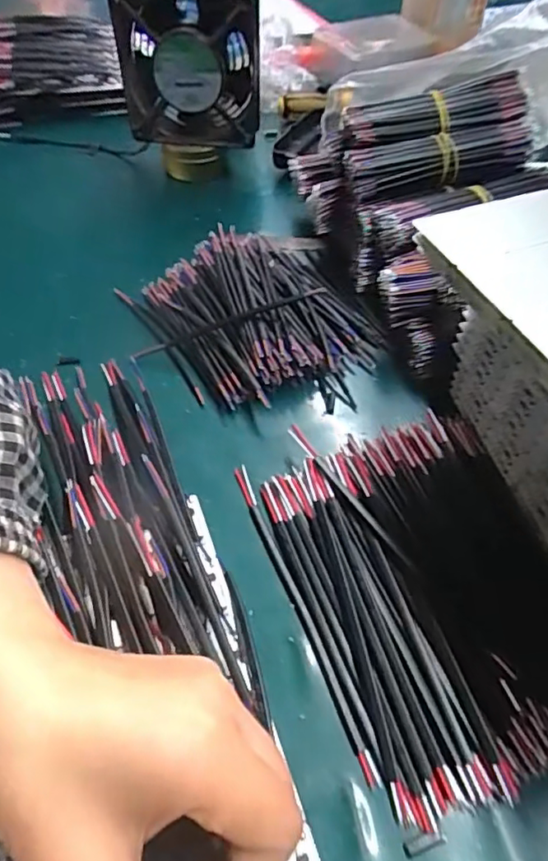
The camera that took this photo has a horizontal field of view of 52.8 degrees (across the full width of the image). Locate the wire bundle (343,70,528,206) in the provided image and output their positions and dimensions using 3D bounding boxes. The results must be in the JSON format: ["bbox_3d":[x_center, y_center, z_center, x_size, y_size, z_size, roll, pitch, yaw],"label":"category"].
[{"bbox_3d":[0.120,-0.223,0.416,0.144,0.049,0.070,-16,54,-10],"label":"wire bundle"}]

